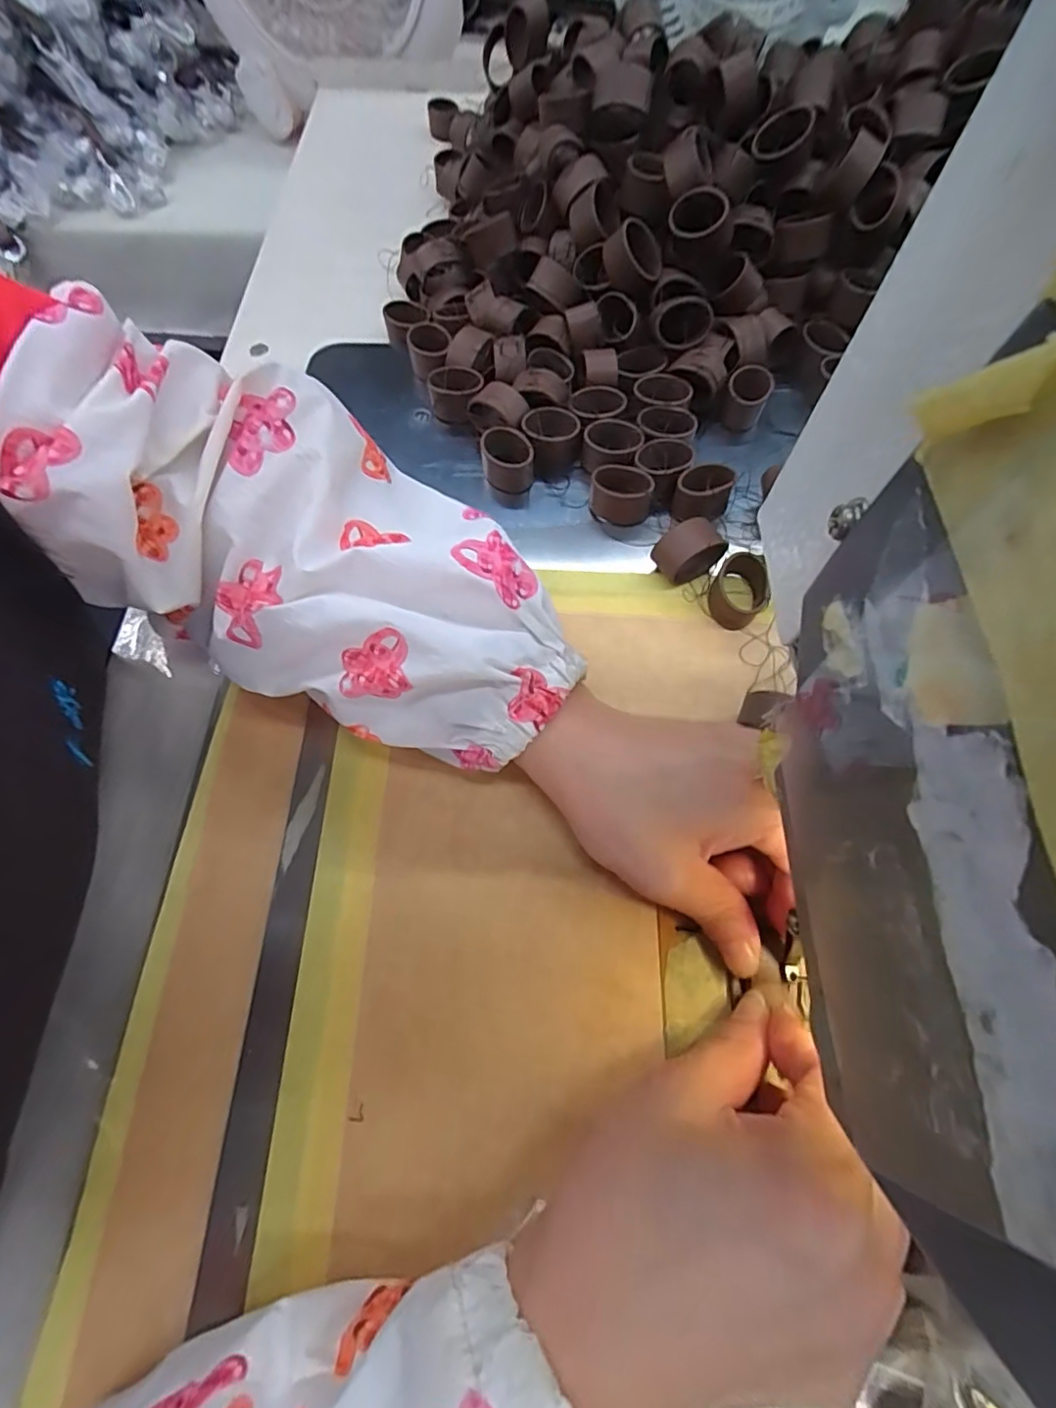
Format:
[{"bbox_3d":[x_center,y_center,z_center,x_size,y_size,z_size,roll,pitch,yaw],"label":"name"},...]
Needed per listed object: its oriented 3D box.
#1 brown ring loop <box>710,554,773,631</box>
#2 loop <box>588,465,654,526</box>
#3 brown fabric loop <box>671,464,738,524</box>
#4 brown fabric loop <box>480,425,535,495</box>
[{"bbox_3d":[0.101,-0.053,0.268,0.026,0.019,0.029,34,71,15],"label":"brown ring loop"},{"bbox_3d":[0.048,-0.109,0.293,0.031,0.021,0.024,13,67,7],"label":"loop"},{"bbox_3d":[0.091,-0.110,0.293,0.027,0.022,0.022,19,68,9],"label":"brown fabric loop"},{"bbox_3d":[-0.011,-0.132,0.304,0.027,0.020,0.030,-9,66,-3],"label":"brown fabric loop"}]

